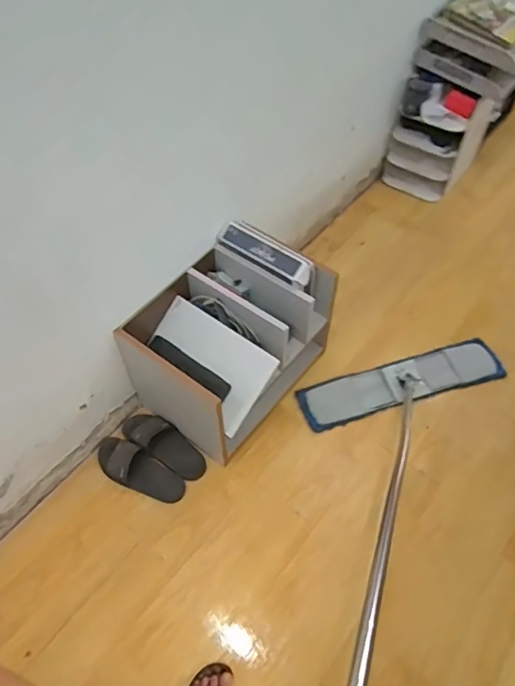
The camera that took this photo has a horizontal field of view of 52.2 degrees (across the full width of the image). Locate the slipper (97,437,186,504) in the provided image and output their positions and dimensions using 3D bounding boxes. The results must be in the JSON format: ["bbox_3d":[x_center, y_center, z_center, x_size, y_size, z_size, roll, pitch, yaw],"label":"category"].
[{"bbox_3d":[-0.309,0.336,1.367,0.260,0.057,0.098,26,57,18],"label":"slipper"}]

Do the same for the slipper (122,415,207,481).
[{"bbox_3d":[-0.256,0.269,1.423,0.273,0.065,0.100,32,59,21],"label":"slipper"}]

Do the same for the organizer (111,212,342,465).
[{"bbox_3d":[-0.066,-0.006,1.420,0.341,0.380,0.491,29,59,20],"label":"organizer"}]

